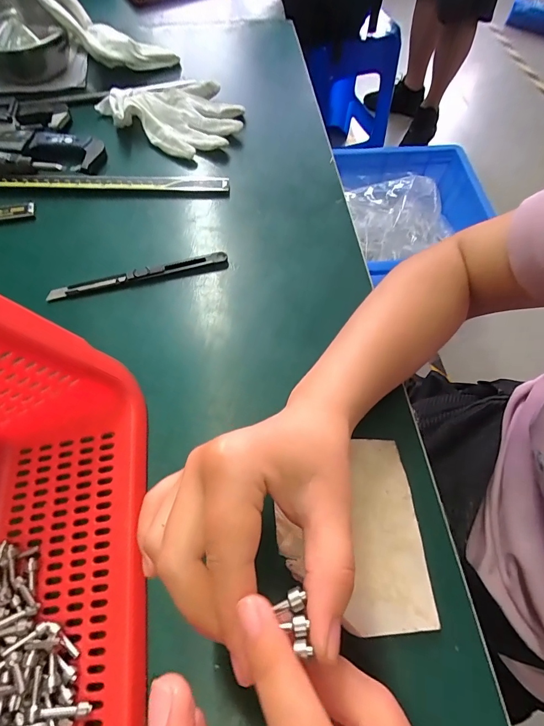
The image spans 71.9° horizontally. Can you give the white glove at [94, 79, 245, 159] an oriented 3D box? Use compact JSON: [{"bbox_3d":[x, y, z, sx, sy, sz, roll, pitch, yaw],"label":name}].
[{"bbox_3d":[-0.107,-0.272,0.406,0.147,0.031,0.099,22,64,9],"label":"white glove"}]

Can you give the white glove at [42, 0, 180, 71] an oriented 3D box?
[{"bbox_3d":[-0.182,-0.368,0.427,0.140,0.036,0.064,9,58,-31],"label":"white glove"}]

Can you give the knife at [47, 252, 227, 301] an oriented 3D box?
[{"bbox_3d":[-0.113,-0.075,0.320,0.148,0.010,0.011,-14,64,-9],"label":"knife"}]

